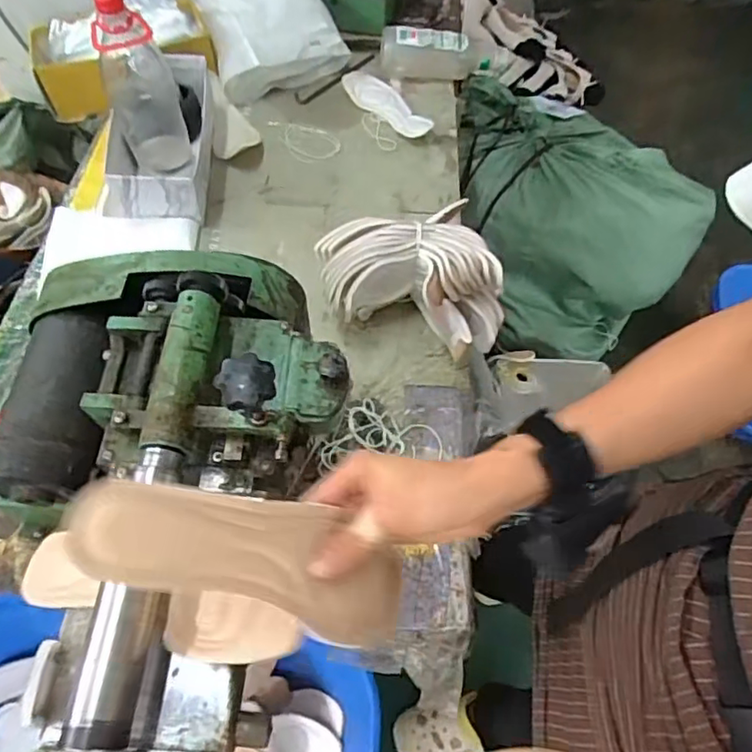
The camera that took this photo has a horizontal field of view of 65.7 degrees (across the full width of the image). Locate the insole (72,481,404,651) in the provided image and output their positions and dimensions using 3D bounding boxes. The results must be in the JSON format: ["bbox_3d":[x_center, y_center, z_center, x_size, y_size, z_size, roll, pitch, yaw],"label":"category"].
[{"bbox_3d":[-0.064,0.099,0.323,0.191,0.016,0.064,27,55,-27],"label":"insole"}]

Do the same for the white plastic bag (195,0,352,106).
[{"bbox_3d":[-0.218,-0.696,1.069,0.225,0.121,0.384,-18,63,-14],"label":"white plastic bag"}]

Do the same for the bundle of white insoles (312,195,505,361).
[{"bbox_3d":[0.044,-0.109,0.735,0.206,0.110,0.179,-15,62,-13],"label":"bundle of white insoles"}]

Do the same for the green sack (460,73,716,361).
[{"bbox_3d":[0.395,-0.357,1.299,0.348,0.366,0.553,-22,64,-16],"label":"green sack"}]

